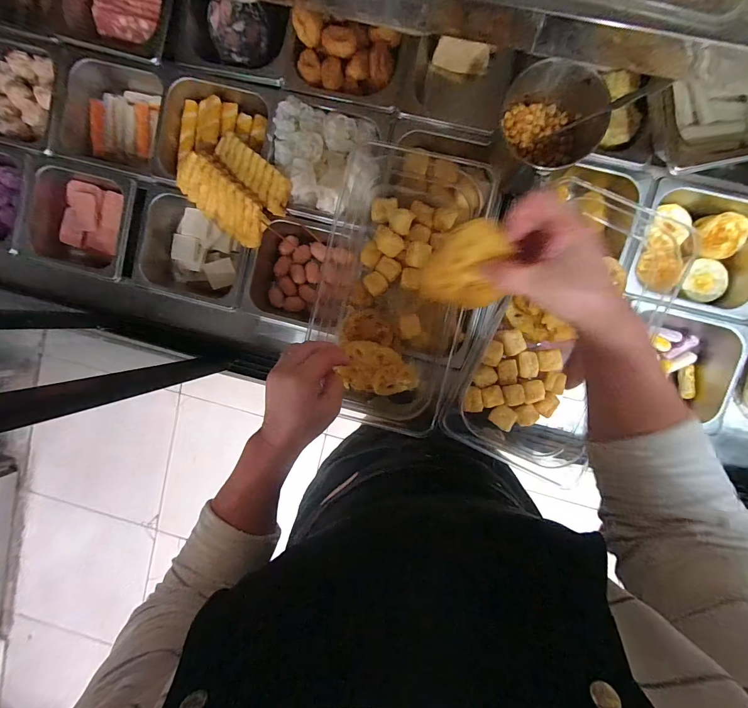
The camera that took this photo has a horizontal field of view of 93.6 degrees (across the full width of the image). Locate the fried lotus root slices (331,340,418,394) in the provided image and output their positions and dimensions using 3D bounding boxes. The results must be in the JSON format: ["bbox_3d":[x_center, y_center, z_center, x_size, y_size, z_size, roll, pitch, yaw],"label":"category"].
[{"bbox_3d":[0.009,0.021,0.485,0.103,0.023,0.068,10,98,4],"label":"fried lotus root slices"}]

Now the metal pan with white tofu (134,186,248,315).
[{"bbox_3d":[-0.271,-0.162,0.559,0.177,0.074,0.152,15,98,3],"label":"metal pan with white tofu"}]

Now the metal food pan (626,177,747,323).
[{"bbox_3d":[0.446,-0.144,0.487,0.181,0.073,0.167,1,97,5],"label":"metal food pan"}]

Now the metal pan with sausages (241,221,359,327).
[{"bbox_3d":[-0.112,-0.109,0.534,0.167,0.075,0.174,12,98,4],"label":"metal pan with sausages"}]

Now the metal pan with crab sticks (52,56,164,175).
[{"bbox_3d":[-0.398,-0.368,0.553,0.157,0.074,0.149,6,97,5],"label":"metal pan with crab sticks"}]

